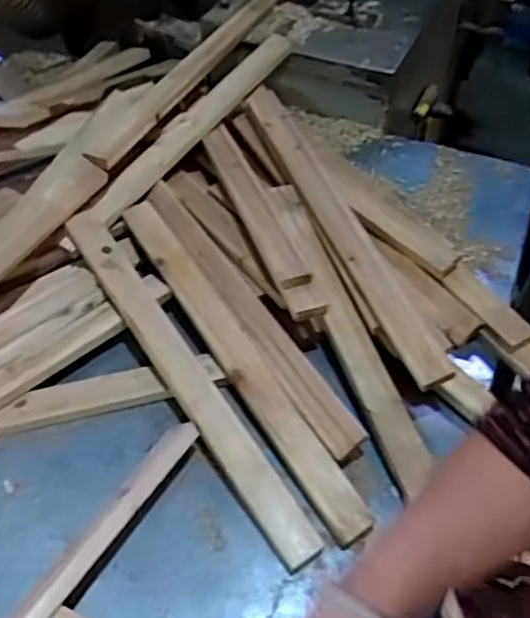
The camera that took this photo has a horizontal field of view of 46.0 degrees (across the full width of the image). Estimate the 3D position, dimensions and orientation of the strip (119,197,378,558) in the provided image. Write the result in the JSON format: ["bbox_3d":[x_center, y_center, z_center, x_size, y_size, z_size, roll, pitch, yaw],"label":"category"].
[{"bbox_3d":[-0.042,0.037,0.726,0.048,0.015,0.512,-33,59,-6],"label":"strip"}]

